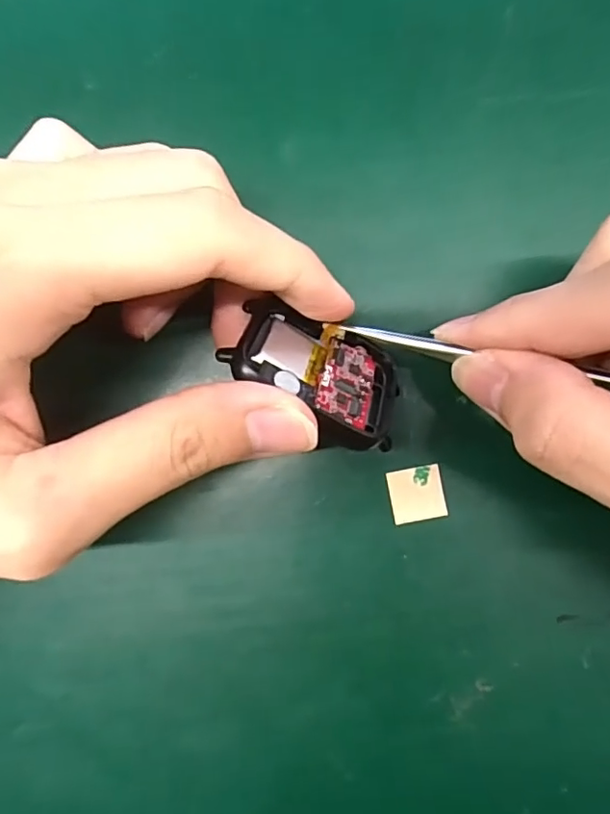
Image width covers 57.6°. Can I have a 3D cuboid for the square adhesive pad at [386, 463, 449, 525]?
[{"bbox_3d":[0.033,0.026,0.161,0.016,0.004,0.016,-10,89,1],"label":"square adhesive pad"}]

